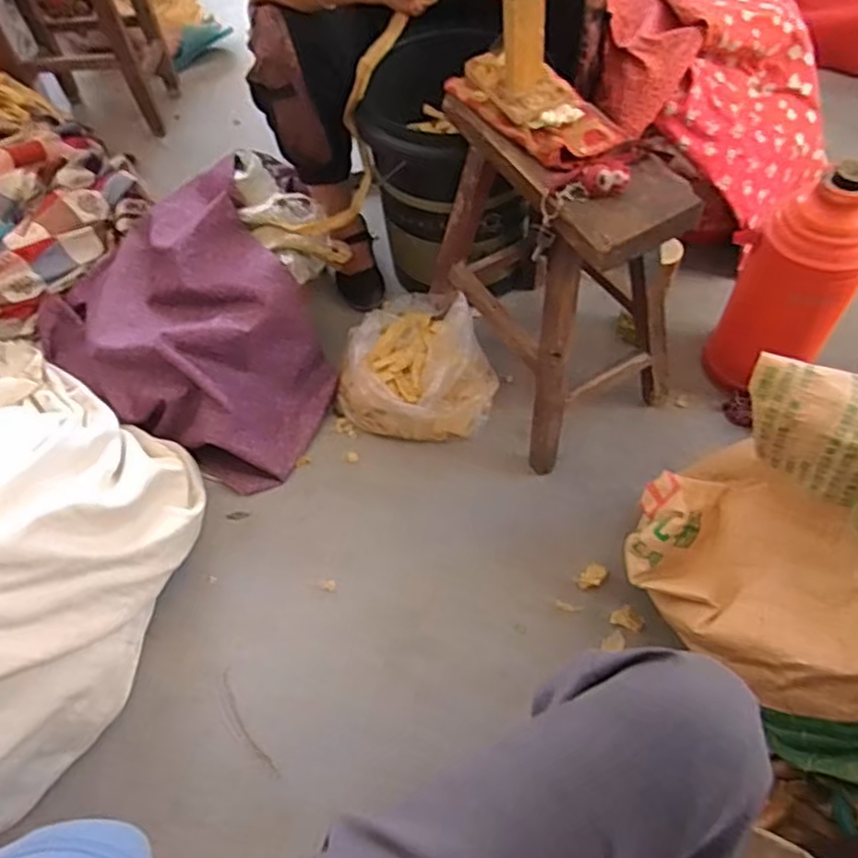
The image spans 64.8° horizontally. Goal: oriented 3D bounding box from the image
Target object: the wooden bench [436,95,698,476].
[{"bbox_3d":[0.173,-0.221,0.983,0.238,0.424,0.349,-27,58,-14],"label":"wooden bench"}]

